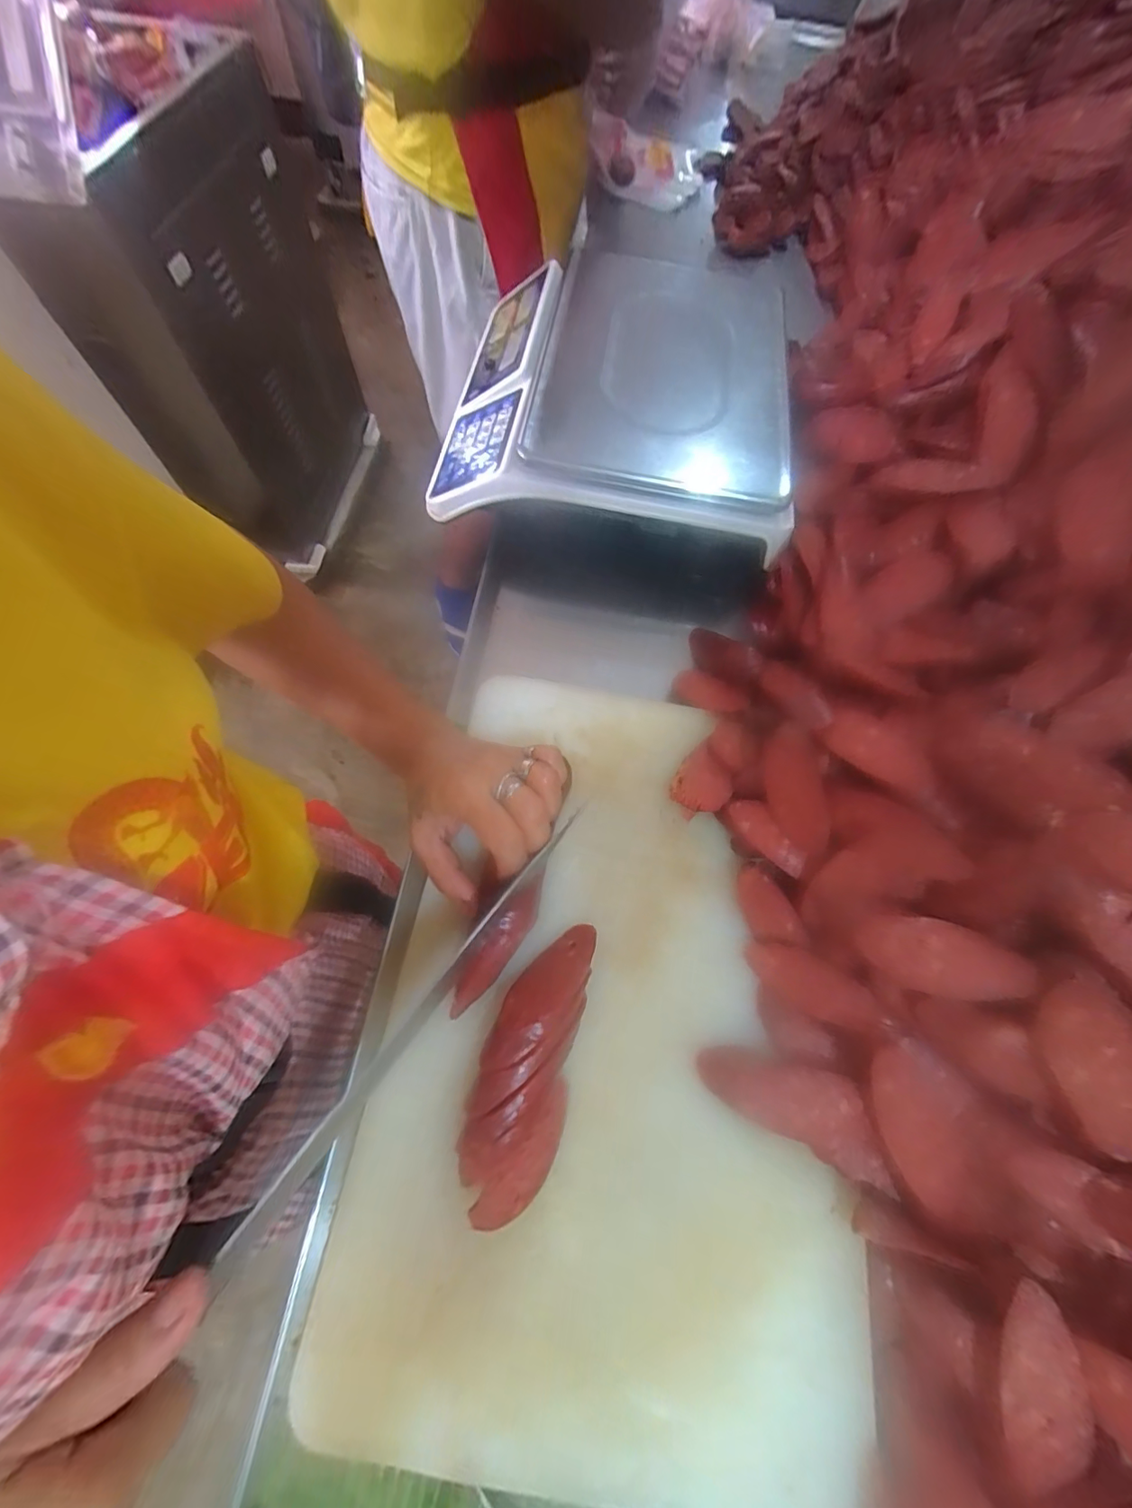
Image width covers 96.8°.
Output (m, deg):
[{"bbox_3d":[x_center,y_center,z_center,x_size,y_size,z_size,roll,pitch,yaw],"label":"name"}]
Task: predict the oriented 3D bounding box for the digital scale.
[{"bbox_3d":[0.049,-0.341,0.509,0.320,0.144,0.349,9,67,1],"label":"digital scale"}]

